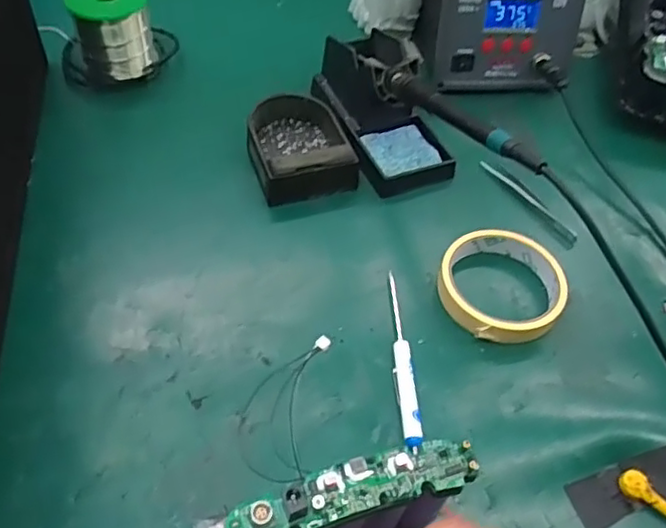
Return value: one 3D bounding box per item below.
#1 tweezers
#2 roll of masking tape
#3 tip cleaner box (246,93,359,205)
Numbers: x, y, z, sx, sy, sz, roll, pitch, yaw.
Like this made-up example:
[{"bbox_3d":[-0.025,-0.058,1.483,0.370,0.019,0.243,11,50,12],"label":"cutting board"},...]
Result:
[{"bbox_3d":[0.161,-0.053,0.527,0.014,0.005,0.109,-24,57,-22],"label":"tweezers"},{"bbox_3d":[0.123,0.015,0.460,0.086,0.021,0.088,2,51,-3],"label":"roll of masking tape"},{"bbox_3d":[-0.029,-0.101,0.530,0.083,0.037,0.109,-8,53,-11],"label":"tip cleaner box"}]

